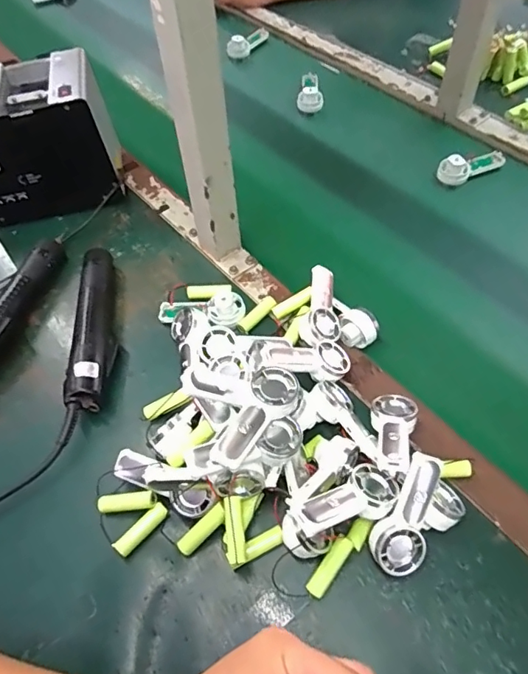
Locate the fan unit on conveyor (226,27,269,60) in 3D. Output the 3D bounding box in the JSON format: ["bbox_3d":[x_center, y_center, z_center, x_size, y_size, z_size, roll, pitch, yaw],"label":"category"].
[{"bbox_3d":[-0.030,-0.543,0.928,0.031,0.034,0.087,32,62,23],"label":"fan unit on conveyor"}]

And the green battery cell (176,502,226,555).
[{"bbox_3d":[-0.050,0.162,0.422,0.051,0.014,0.014,-45,61,0],"label":"green battery cell"}]

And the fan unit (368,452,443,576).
[{"bbox_3d":[0.113,0.138,0.392,0.041,0.023,0.094,20,89,17],"label":"fan unit"}]

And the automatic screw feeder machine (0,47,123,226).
[{"bbox_3d":[-0.285,-0.250,0.646,0.179,0.155,0.126,-10,55,-4],"label":"automatic screw feeder machine"}]

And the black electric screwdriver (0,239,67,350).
[{"bbox_3d":[-0.278,-0.028,0.564,0.031,0.042,0.204,12,56,11],"label":"black electric screwdriver"}]

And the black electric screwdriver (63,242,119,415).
[{"bbox_3d":[-0.180,-0.016,0.548,0.038,0.042,0.205,-6,55,-1],"label":"black electric screwdriver"}]

